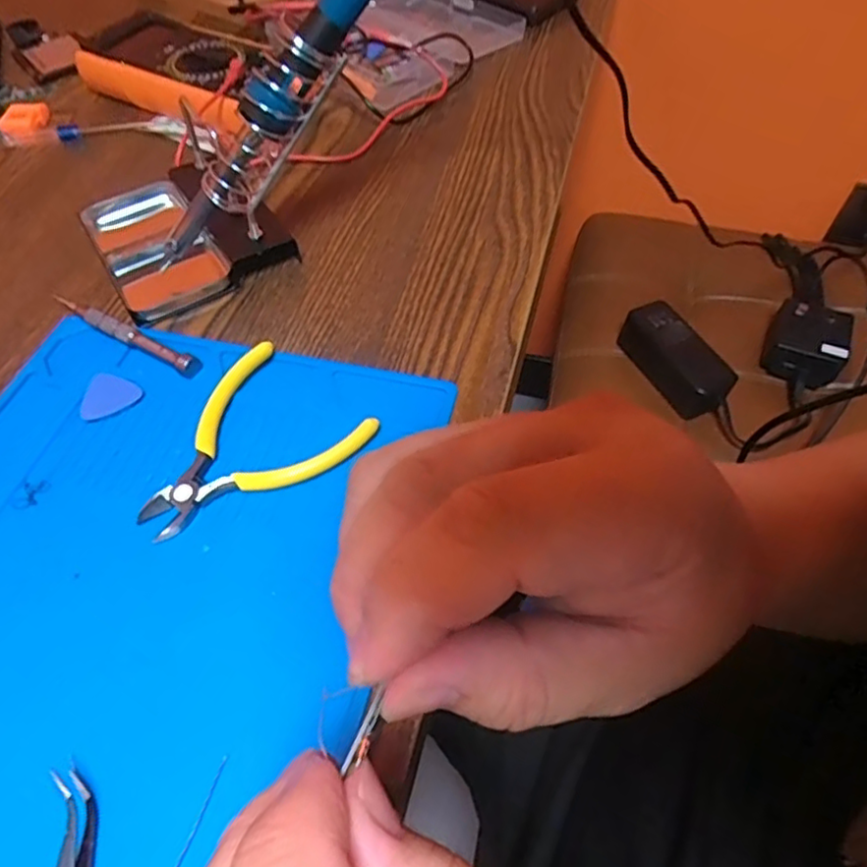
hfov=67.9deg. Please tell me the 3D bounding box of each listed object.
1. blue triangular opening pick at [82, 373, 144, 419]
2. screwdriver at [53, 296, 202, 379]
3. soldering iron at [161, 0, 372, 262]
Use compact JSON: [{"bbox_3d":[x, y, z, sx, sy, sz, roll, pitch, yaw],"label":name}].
[{"bbox_3d":[-0.168,-0.019,0.330,0.028,0.004,0.027,16,56,12],"label":"blue triangular opening pick"},{"bbox_3d":[-0.169,-0.055,0.352,0.101,0.011,0.010,25,59,18],"label":"screwdriver"},{"bbox_3d":[-0.070,-0.176,0.315,0.235,0.024,0.020,-43,55,22],"label":"soldering iron"}]

